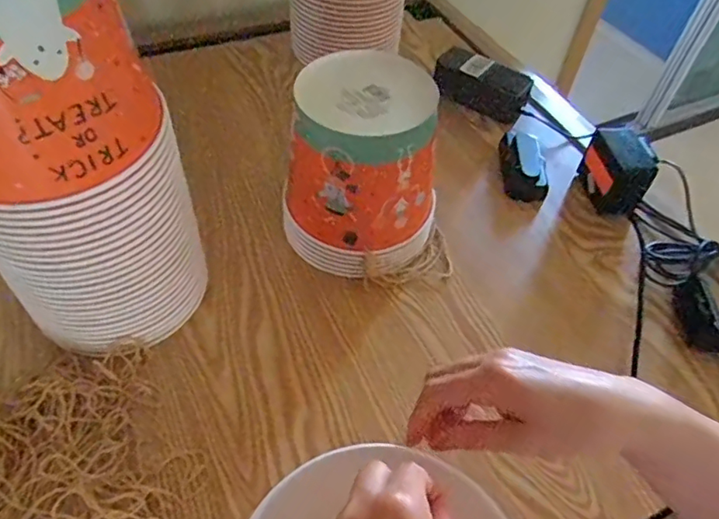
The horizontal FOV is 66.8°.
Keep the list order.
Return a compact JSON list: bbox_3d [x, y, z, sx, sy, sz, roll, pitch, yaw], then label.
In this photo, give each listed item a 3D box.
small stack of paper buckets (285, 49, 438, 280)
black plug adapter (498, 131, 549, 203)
[{"bbox_3d":[-0.004,-0.087,0.540,0.139,0.176,0.134,3,51,-2],"label":"small stack of paper buckets"},{"bbox_3d":[0.201,-0.114,0.669,0.052,0.034,0.088,3,51,-2],"label":"black plug adapter"}]

